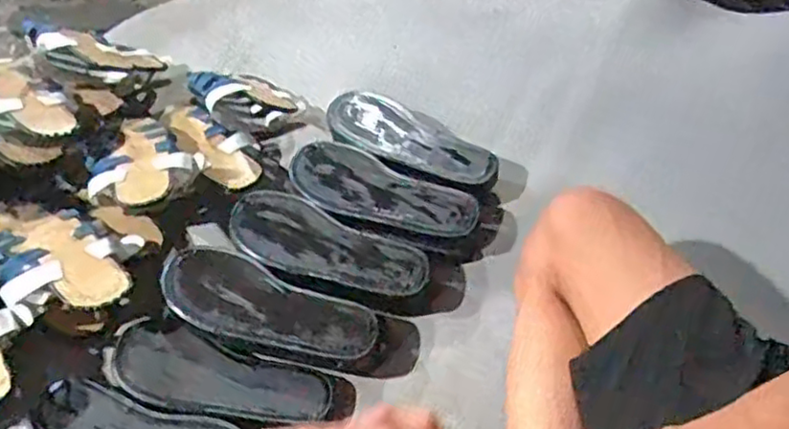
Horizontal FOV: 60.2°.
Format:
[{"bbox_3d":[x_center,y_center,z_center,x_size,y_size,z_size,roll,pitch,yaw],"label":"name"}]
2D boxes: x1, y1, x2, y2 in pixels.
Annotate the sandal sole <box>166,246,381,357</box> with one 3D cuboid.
[{"bbox_3d":[-0.140,0.107,0.740,0.234,0.036,0.092,20,52,14],"label":"sandal sole"}]

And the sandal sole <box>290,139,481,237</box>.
[{"bbox_3d":[-0.019,-0.027,0.823,0.234,0.021,0.092,24,52,14],"label":"sandal sole"}]

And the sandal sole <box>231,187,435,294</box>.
[{"bbox_3d":[-0.082,0.035,0.774,0.240,0.015,0.091,23,53,17],"label":"sandal sole"}]

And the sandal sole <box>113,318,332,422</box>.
[{"bbox_3d":[-0.181,0.168,0.702,0.227,0.017,0.082,14,51,10],"label":"sandal sole"}]

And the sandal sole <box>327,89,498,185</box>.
[{"bbox_3d":[0.018,-0.103,0.881,0.245,0.028,0.094,26,54,18],"label":"sandal sole"}]

